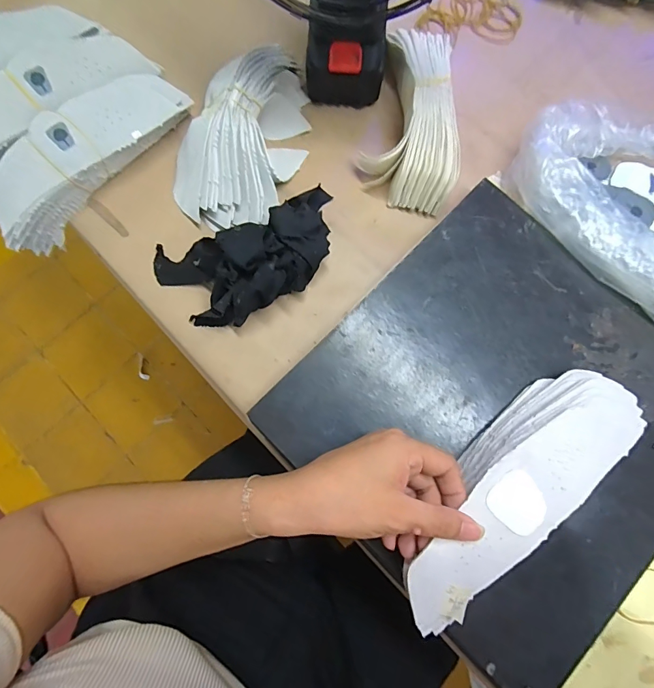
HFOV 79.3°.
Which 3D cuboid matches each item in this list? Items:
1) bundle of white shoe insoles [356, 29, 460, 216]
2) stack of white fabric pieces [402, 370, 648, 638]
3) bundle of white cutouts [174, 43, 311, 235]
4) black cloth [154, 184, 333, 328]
[{"bbox_3d":[0.077,-0.219,0.383,0.082,0.055,0.174,1,78,0],"label":"bundle of white shoe insoles"},{"bbox_3d":[0.138,0.099,0.279,0.224,0.041,0.074,-42,78,-14],"label":"stack of white fabric pieces"},{"bbox_3d":[-0.078,-0.204,0.376,0.113,0.051,0.191,26,79,6],"label":"bundle of white cutouts"},{"bbox_3d":[-0.065,-0.078,0.347,0.175,0.052,0.099,-23,78,-5],"label":"black cloth"}]

